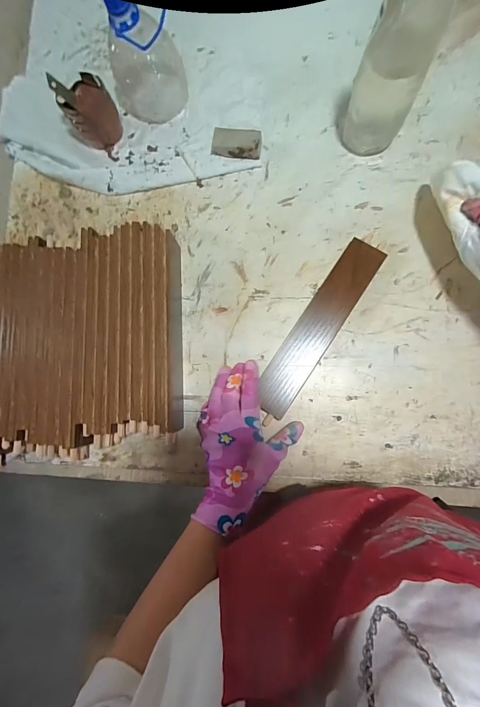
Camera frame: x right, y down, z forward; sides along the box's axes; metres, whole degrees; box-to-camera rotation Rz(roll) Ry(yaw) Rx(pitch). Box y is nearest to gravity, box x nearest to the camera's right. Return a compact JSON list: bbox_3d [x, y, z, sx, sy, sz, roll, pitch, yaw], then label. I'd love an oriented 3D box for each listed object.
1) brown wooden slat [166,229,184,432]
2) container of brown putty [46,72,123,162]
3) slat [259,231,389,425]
[{"bbox_3d":[-0.090,-0.032,0.407,0.017,0.048,0.265,-2,83,5],"label":"brown wooden slat"},{"bbox_3d":[-0.212,-0.341,0.443,0.075,0.069,0.087,-34,82,1],"label":"container of brown putty"},{"bbox_3d":[0.100,-0.033,0.402,0.054,0.015,0.254,33,89,11],"label":"slat"}]

